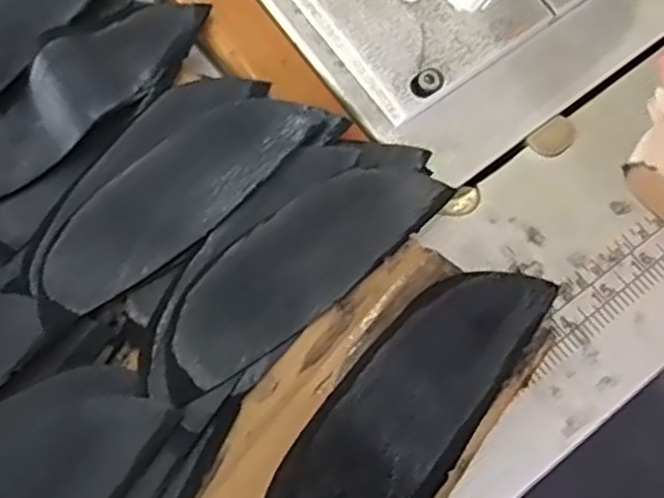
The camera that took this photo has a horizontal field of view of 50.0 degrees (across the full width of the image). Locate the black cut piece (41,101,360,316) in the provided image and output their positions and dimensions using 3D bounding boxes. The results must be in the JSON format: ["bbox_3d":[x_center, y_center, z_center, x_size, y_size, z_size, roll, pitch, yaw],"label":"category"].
[{"bbox_3d":[-0.065,-0.029,0.315,0.141,0.006,0.046,-39,75,-16],"label":"black cut piece"}]

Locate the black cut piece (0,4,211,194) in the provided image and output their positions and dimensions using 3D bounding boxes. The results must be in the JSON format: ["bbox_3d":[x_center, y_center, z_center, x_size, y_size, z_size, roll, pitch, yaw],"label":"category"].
[{"bbox_3d":[-0.113,-0.076,0.326,0.041,0.012,0.123,42,72,14],"label":"black cut piece"}]

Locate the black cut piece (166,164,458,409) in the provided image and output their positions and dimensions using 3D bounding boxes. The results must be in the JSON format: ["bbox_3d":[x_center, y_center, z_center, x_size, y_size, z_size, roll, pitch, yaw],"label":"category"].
[{"bbox_3d":[-0.014,0.005,0.308,0.143,0.006,0.046,-38,74,-16],"label":"black cut piece"}]

